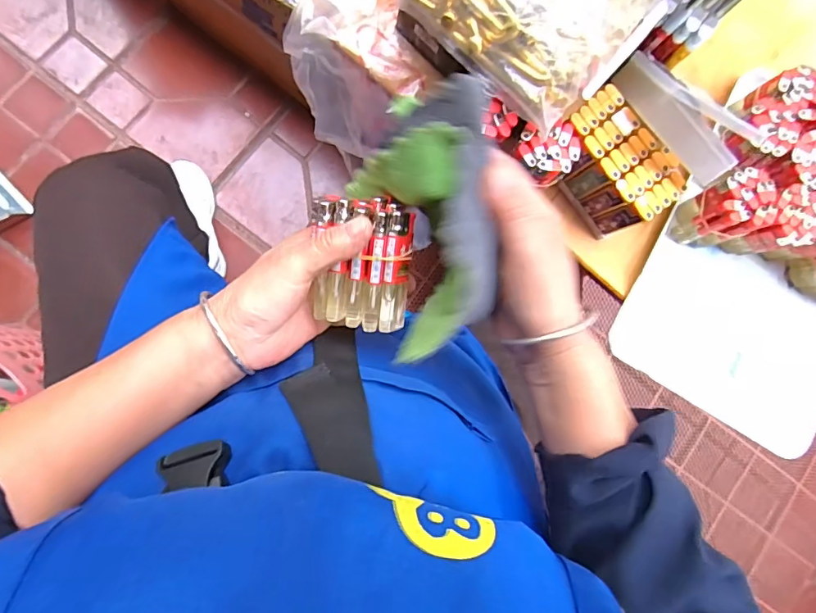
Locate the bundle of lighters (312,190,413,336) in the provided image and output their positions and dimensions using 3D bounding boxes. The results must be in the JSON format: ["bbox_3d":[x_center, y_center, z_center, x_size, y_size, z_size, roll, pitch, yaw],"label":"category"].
[{"bbox_3d":[-0.029,-0.027,0.310,0.062,0.028,0.086,1,92,-10],"label":"bundle of lighters"}]

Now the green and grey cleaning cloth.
[{"bbox_3d":[0.011,-0.049,0.286,0.068,0.081,0.160,-4,73,-9],"label":"green and grey cleaning cloth"}]

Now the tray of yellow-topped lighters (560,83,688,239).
[{"bbox_3d":[0.200,-0.142,0.475,0.065,0.074,0.121,-40,98,-6],"label":"tray of yellow-topped lighters"}]

